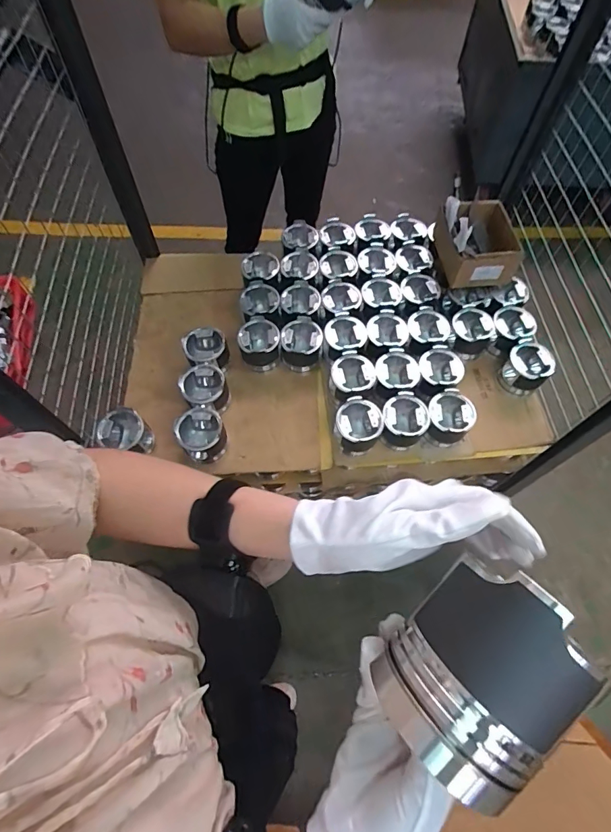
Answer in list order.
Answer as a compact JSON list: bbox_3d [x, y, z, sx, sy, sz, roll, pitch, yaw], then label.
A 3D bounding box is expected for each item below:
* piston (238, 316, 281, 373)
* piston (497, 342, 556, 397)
[{"bbox_3d":[-0.107,-0.167,1.040,0.094,0.101,0.116,-2,63,-2],"label":"piston"},{"bbox_3d":[0.514,-0.105,1.011,0.087,0.097,0.093,0,63,0],"label":"piston"}]

